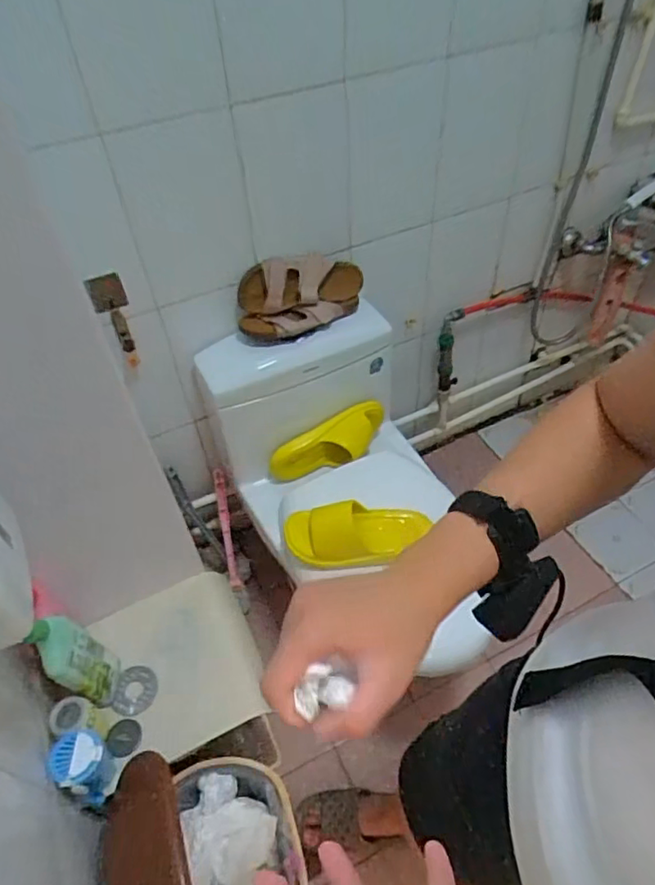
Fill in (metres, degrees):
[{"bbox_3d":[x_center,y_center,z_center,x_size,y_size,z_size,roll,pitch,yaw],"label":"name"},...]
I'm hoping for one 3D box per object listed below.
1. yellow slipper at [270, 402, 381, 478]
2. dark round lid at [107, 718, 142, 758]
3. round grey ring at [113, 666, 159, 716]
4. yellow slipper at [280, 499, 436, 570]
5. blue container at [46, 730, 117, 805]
[{"bbox_3d":[0.008,0.003,1.207,0.274,0.083,0.083,-28,52,-5],"label":"yellow slipper"},{"bbox_3d":[-0.329,0.478,0.927,0.053,0.007,0.055,14,47,-15],"label":"dark round lid"},{"bbox_3d":[-0.326,0.423,0.977,0.068,0.004,0.078,5,51,-13],"label":"round grey ring"},{"bbox_3d":[0.050,0.173,1.053,0.249,0.062,0.109,-3,70,-2],"label":"yellow slipper"},{"bbox_3d":[-0.364,0.480,0.852,0.069,0.097,0.079,11,50,12],"label":"blue container"}]

